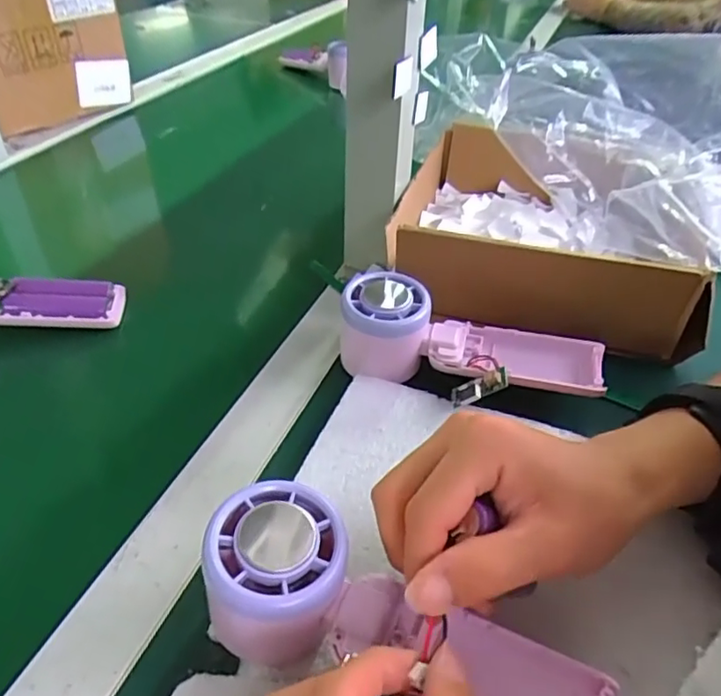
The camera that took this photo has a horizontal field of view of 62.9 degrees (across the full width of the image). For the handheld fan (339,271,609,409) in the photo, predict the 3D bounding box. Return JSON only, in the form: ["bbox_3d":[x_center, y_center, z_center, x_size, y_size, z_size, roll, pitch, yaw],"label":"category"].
[{"bbox_3d":[0.068,-0.002,0.365,0.164,0.051,0.069,7,41,8],"label":"handheld fan"}]

